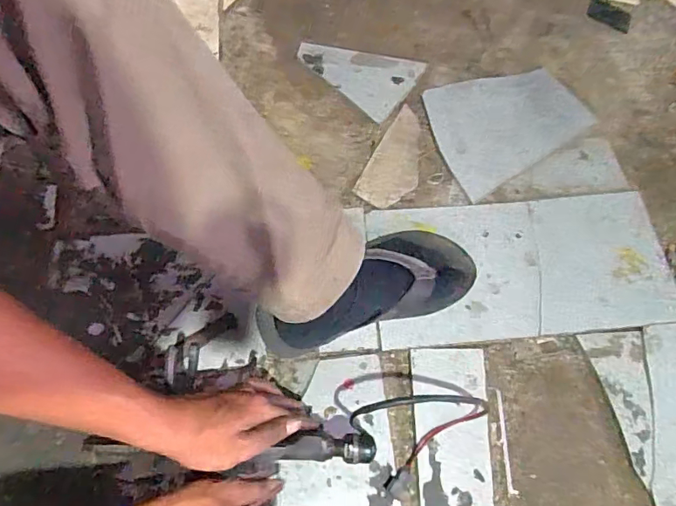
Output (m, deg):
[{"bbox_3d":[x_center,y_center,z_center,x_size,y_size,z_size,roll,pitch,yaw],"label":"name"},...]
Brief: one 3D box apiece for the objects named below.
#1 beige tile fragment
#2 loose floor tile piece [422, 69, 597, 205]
[{"bbox_3d":[0.089,-0.139,0.711,0.073,0.008,0.165,25,71,9],"label":"beige tile fragment"},{"bbox_3d":[0.251,-0.196,0.725,0.222,0.010,0.184,-22,71,-9],"label":"loose floor tile piece"}]

